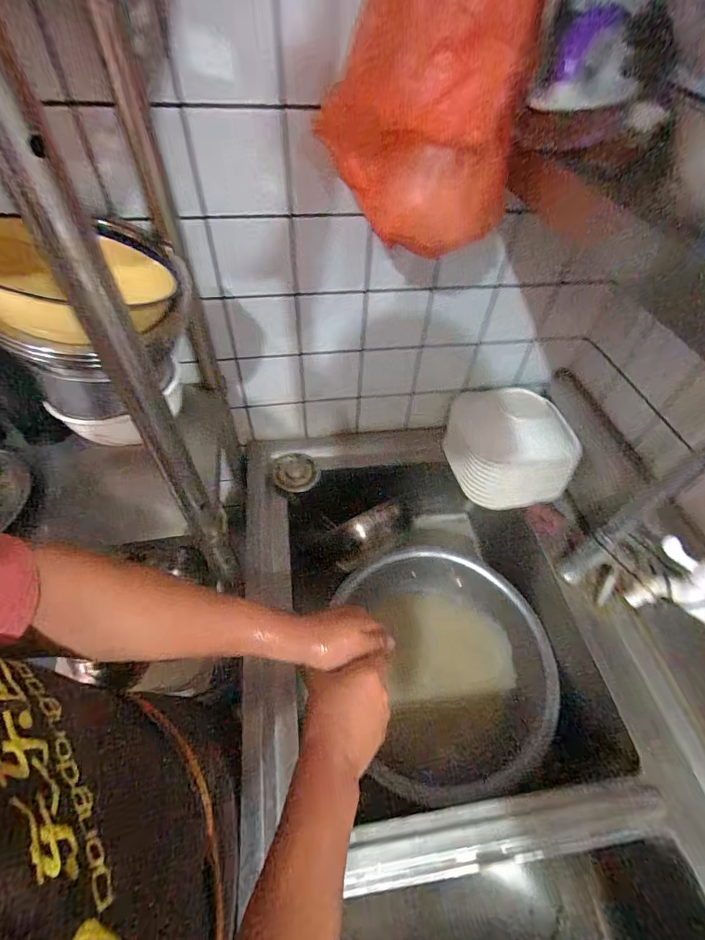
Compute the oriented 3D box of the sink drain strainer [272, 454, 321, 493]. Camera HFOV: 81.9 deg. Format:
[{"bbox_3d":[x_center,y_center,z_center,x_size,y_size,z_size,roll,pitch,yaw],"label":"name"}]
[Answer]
[{"bbox_3d":[-0.102,0.004,0.739,0.083,0.016,0.083,2,51,-2],"label":"sink drain strainer"}]

